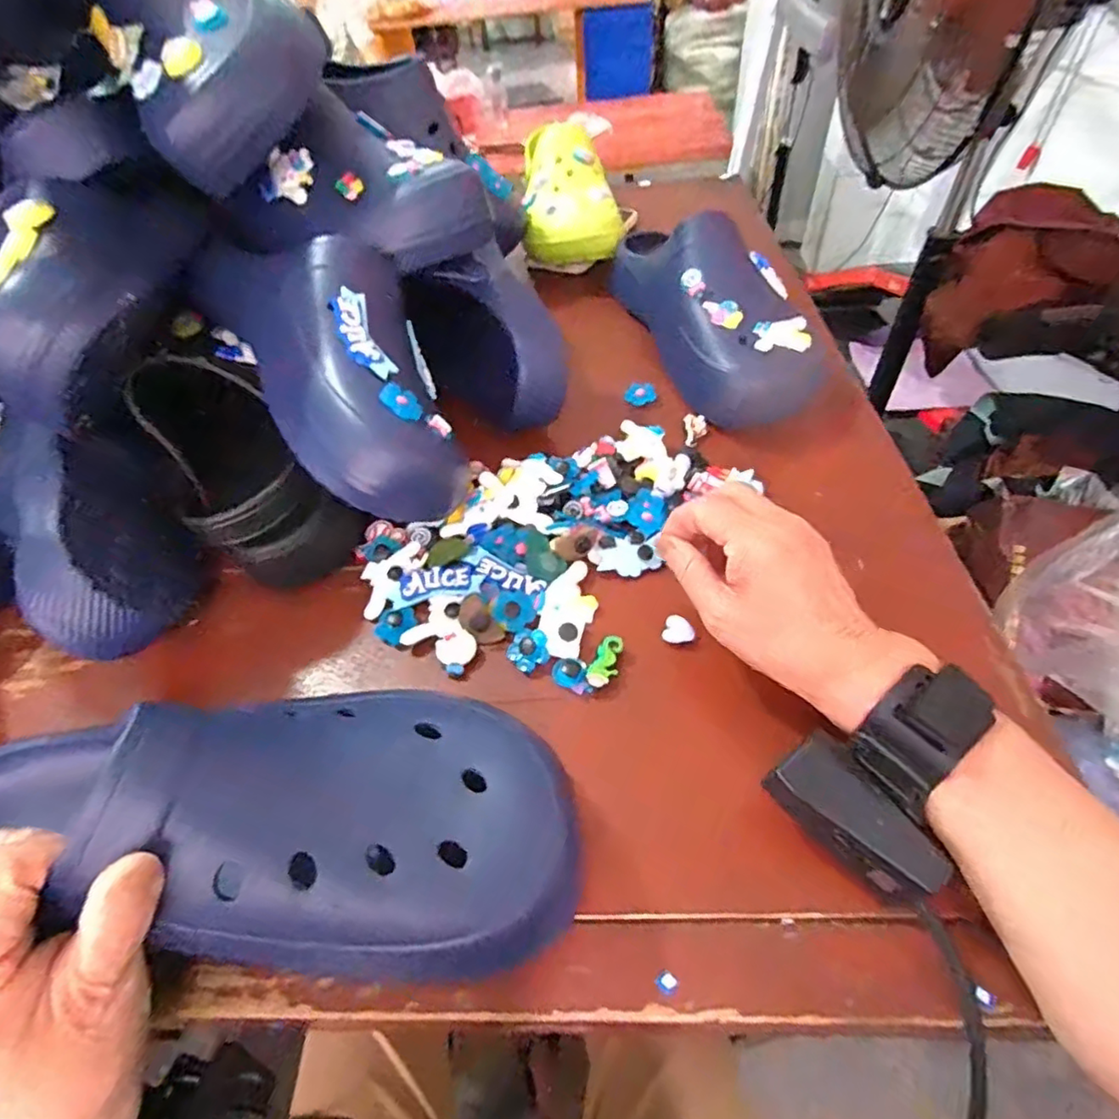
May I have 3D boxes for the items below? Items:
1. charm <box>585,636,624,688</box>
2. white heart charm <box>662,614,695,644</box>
[{"bbox_3d":[0.027,0.058,0.336,0.014,0.009,0.032,19,53,20],"label":"charm"},{"bbox_3d":[0.070,0.042,0.348,0.017,0.005,0.018,15,52,17],"label":"white heart charm"}]

